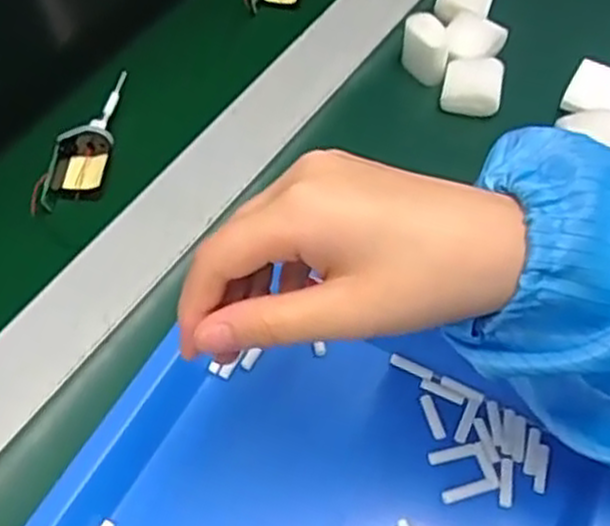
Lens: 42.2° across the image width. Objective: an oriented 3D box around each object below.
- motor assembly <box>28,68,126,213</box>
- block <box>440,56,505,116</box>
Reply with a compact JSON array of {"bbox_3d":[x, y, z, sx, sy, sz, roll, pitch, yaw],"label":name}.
[{"bbox_3d":[-0.137,-0.074,0.498,0.036,0.021,0.106,11,59,6],"label":"motor assembly"},{"bbox_3d":[0.108,-0.115,0.507,0.037,0.020,0.038,12,59,7],"label":"block"}]

